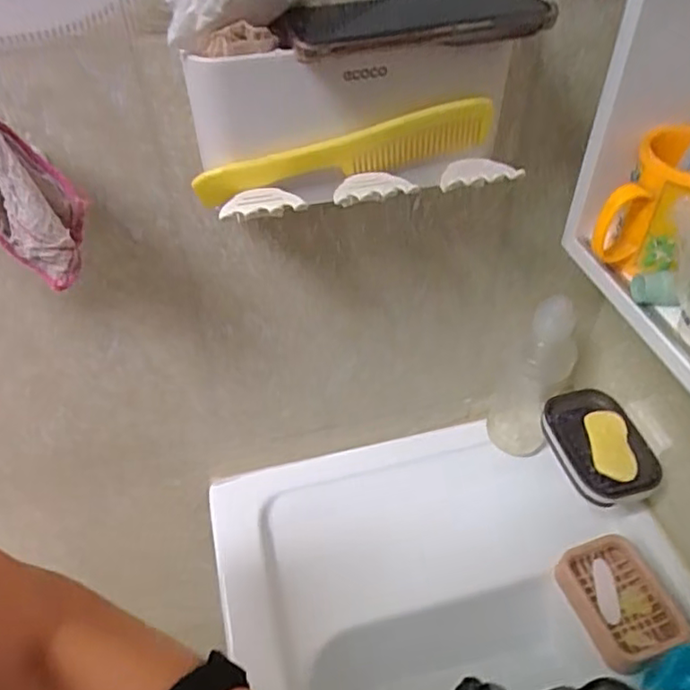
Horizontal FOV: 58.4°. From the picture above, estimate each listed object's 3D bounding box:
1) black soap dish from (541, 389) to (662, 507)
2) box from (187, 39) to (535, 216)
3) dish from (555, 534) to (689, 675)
[{"bbox_3d":[0.274,0.108,0.666,0.089,0.030,0.132,-14,46,-12],"label":"black soap dish"},{"bbox_3d":[0.010,-0.165,0.440,0.229,0.106,0.099,-9,45,-7],"label":"box"},{"bbox_3d":[0.287,0.265,0.640,0.090,0.028,0.120,-11,46,-10],"label":"dish"}]

